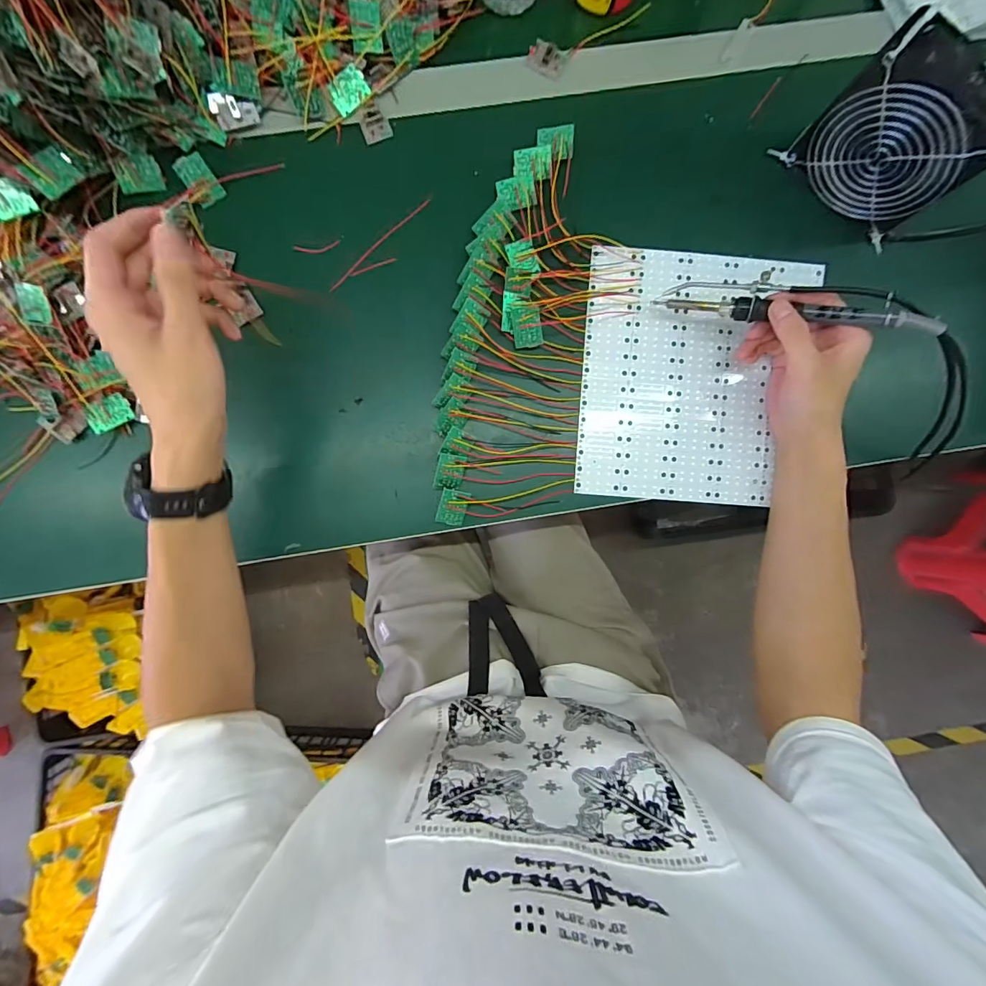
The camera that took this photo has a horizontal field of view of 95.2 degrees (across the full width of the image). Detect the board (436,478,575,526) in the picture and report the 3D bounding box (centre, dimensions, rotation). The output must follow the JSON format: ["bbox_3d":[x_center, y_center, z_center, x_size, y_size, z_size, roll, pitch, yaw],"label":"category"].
[{"bbox_3d":[0.013,0.009,0.424,0.130,0.017,0.033,-5,89,-2],"label":"board"}]

